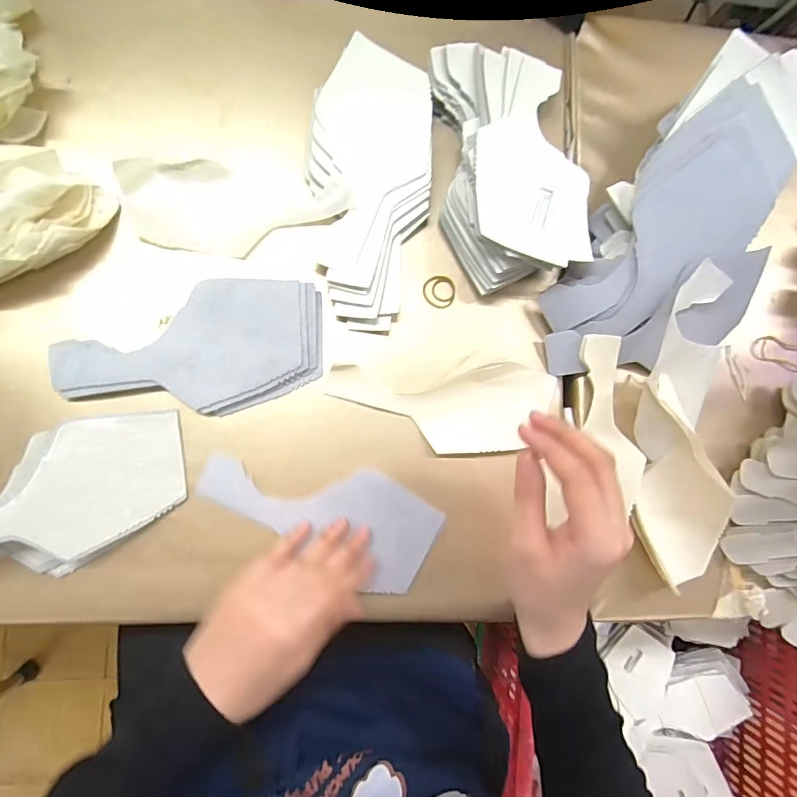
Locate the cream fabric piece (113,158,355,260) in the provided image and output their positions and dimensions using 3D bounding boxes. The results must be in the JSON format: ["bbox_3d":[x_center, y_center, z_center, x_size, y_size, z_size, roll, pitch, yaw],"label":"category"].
[{"bbox_3d":[-0.127,-0.148,0.374,0.171,0.015,0.068,6,85,-6],"label":"cream fabric piece"}]

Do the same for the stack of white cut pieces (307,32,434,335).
[{"bbox_3d":[-0.023,-0.166,0.380,0.094,0.027,0.217,4,85,-6],"label":"stack of white cut pieces"}]

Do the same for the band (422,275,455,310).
[{"bbox_3d":[0.034,-0.089,0.395,0.026,0.004,0.026,5,85,-6],"label":"band"}]

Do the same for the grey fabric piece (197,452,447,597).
[{"bbox_3d":[-0.060,0.091,0.366,0.182,0.011,0.081,14,84,-4],"label":"grey fabric piece"}]

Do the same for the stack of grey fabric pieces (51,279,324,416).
[{"bbox_3d":[-0.153,-0.041,0.360,0.187,0.012,0.097,0,85,-7],"label":"stack of grey fabric pieces"}]

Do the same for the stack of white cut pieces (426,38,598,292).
[{"bbox_3d":[0.088,-0.188,0.384,0.106,0.050,0.191,-5,86,-7],"label":"stack of white cut pieces"}]

